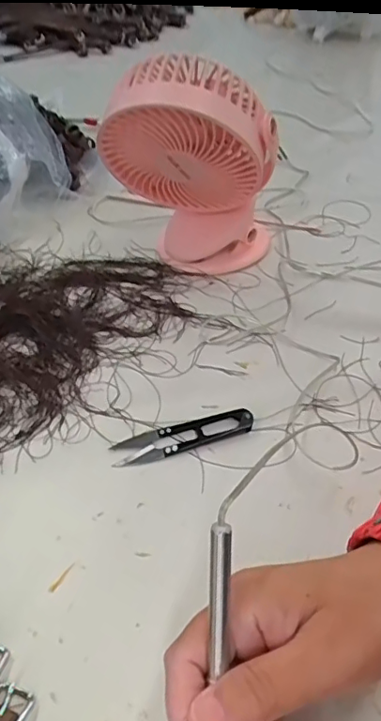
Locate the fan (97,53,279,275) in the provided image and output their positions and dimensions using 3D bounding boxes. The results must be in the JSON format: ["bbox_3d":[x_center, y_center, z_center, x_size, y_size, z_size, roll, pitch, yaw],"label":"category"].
[{"bbox_3d":[0.001,-0.160,0.465,0.149,0.180,0.099,4,45,3],"label":"fan"}]

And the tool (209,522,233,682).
[{"bbox_3d":[0.012,0.134,0.225,0.010,0.132,0.013,0,4,-1],"label":"tool"}]

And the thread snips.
[{"bbox_3d":[-0.004,0.052,0.380,0.100,0.008,0.023,-11,46,-12],"label":"thread snips"}]

